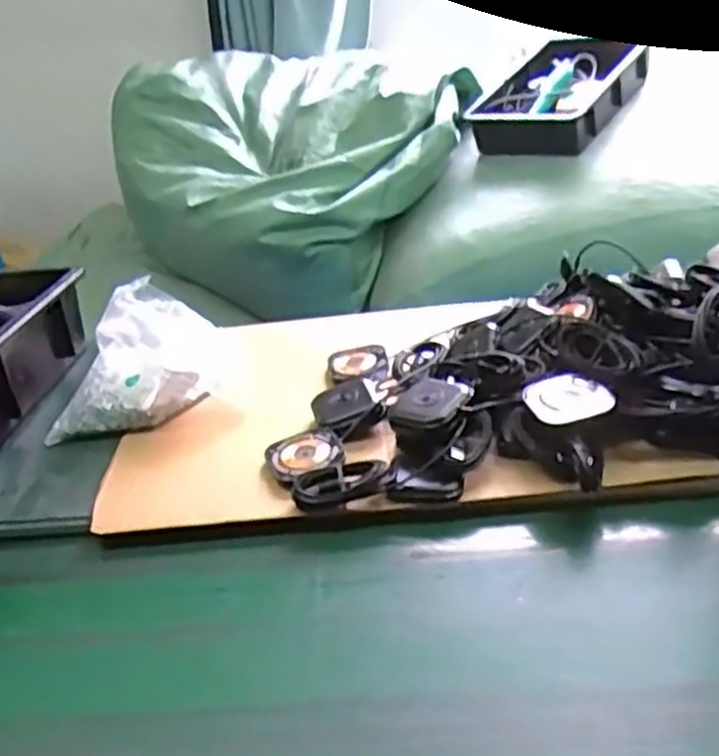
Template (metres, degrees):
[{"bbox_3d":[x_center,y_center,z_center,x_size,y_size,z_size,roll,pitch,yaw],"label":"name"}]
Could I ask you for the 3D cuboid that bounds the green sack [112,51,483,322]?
[{"bbox_3d":[-0.158,-0.470,1.811,0.676,0.426,0.670,18,36,34],"label":"green sack"}]

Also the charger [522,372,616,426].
[{"bbox_3d":[0.161,0.014,0.612,0.055,0.015,0.064,-10,26,-7],"label":"charger"}]

